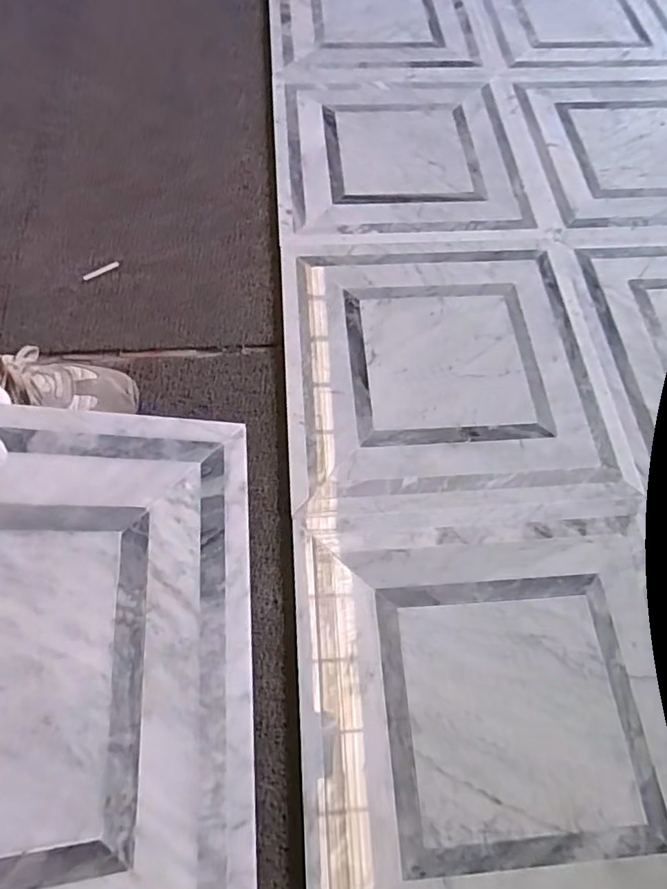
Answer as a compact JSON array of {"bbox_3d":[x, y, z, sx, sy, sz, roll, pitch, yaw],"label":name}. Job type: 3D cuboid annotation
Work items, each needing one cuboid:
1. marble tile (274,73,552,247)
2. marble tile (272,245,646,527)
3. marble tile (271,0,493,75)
[{"bbox_3d":[0.105,-0.478,0.884,0.386,0.015,0.401,-4,64,-2],"label":"marble tile"},{"bbox_3d":[0.137,-0.113,0.698,0.393,0.015,0.392,-4,64,-2],"label":"marble tile"},{"bbox_3d":[0.073,-0.856,1.081,0.387,0.029,0.443,-2,64,-1],"label":"marble tile"}]

